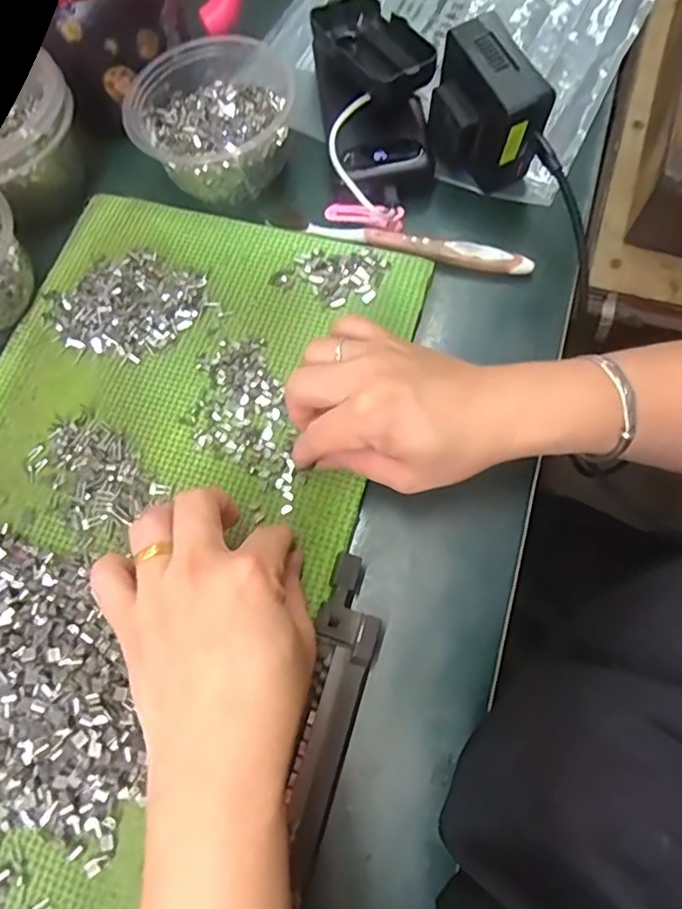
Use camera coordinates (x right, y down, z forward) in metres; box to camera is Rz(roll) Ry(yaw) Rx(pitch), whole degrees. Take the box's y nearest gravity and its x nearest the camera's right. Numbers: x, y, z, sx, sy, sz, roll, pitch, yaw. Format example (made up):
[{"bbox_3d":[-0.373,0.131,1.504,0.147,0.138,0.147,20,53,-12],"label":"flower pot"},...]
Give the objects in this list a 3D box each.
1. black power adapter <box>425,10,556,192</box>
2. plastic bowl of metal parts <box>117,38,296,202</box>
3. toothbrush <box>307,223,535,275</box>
[{"bbox_3d":[0.092,-0.223,0.363,0.049,0.071,0.082,-25,70,-5],"label":"black power adapter"},{"bbox_3d":[-0.087,-0.235,0.391,0.107,0.054,0.106,-1,70,4],"label":"plastic bowl of metal parts"},{"bbox_3d":[0.051,-0.141,0.374,0.152,0.017,0.015,18,73,10],"label":"toothbrush"}]

